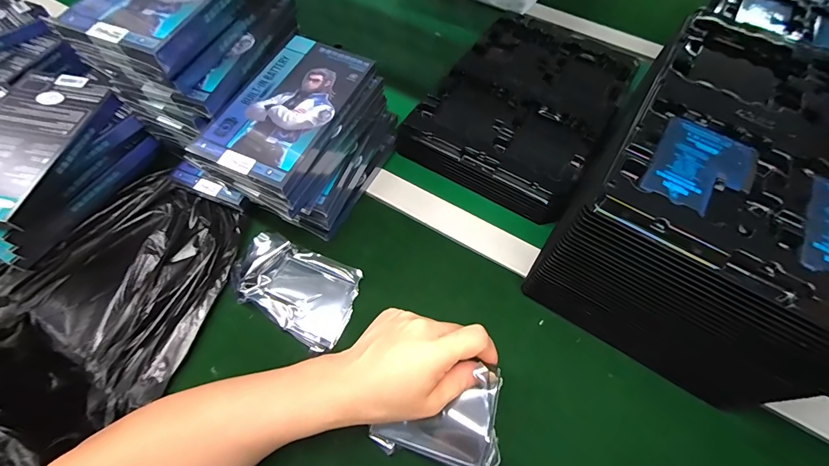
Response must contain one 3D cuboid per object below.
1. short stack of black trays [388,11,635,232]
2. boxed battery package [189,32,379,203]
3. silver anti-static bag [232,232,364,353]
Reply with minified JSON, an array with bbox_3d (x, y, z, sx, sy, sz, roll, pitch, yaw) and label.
[{"bbox_3d":[0.146,-0.174,0.499,0.214,0.046,0.334,30,64,14],"label":"short stack of black trays"},{"bbox_3d":[-0.115,-0.117,0.344,0.093,0.017,0.166,23,62,9],"label":"boxed battery package"},{"bbox_3d":[-0.124,0.057,0.389,0.130,0.016,0.086,23,63,11],"label":"silver anti-static bag"}]

